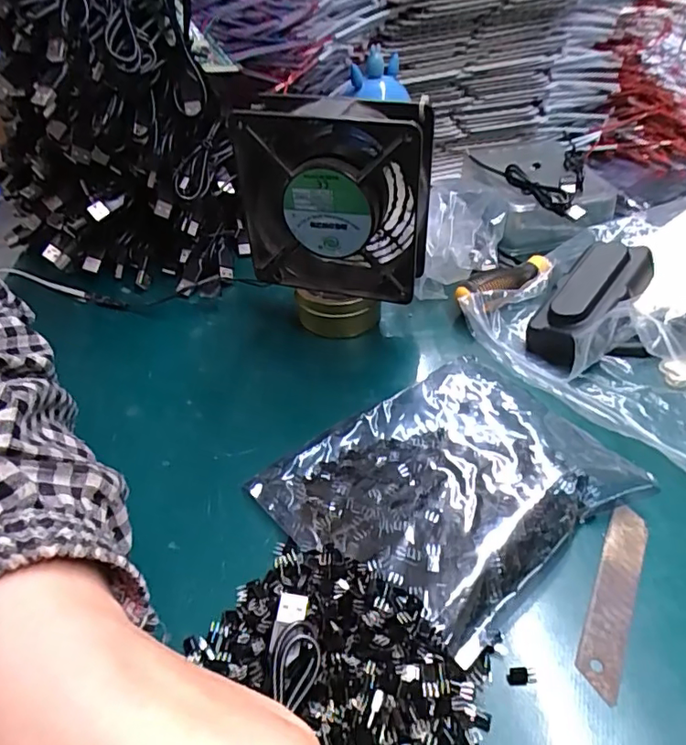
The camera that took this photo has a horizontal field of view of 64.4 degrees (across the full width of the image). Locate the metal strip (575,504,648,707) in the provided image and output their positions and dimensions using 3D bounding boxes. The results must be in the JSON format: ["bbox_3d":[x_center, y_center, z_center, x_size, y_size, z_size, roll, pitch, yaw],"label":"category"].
[{"bbox_3d":[0.126,0.102,0.253,0.017,0.004,0.092,18,47,24],"label":"metal strip"}]

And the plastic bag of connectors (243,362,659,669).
[{"bbox_3d":[0.052,0.055,0.288,0.155,0.034,0.138,-30,47,-25],"label":"plastic bag of connectors"}]

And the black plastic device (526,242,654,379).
[{"bbox_3d":[0.169,-0.048,0.371,0.055,0.032,0.115,27,67,31],"label":"black plastic device"}]

